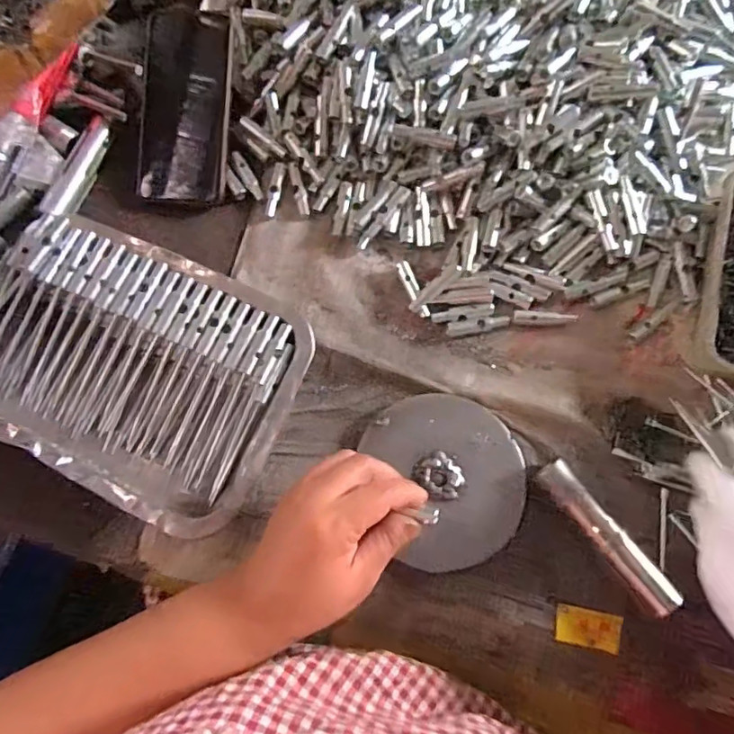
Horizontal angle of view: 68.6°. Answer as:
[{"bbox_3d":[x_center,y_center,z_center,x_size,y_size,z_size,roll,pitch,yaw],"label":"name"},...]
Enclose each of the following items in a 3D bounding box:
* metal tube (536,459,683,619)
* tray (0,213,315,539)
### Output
[{"bbox_3d":[0.169,0.120,0.385,0.021,0.025,0.120,-37,79,-8],"label":"metal tube"},{"bbox_3d":[-0.183,-0.003,0.412,0.259,0.043,0.183,24,78,5],"label":"tray"}]

